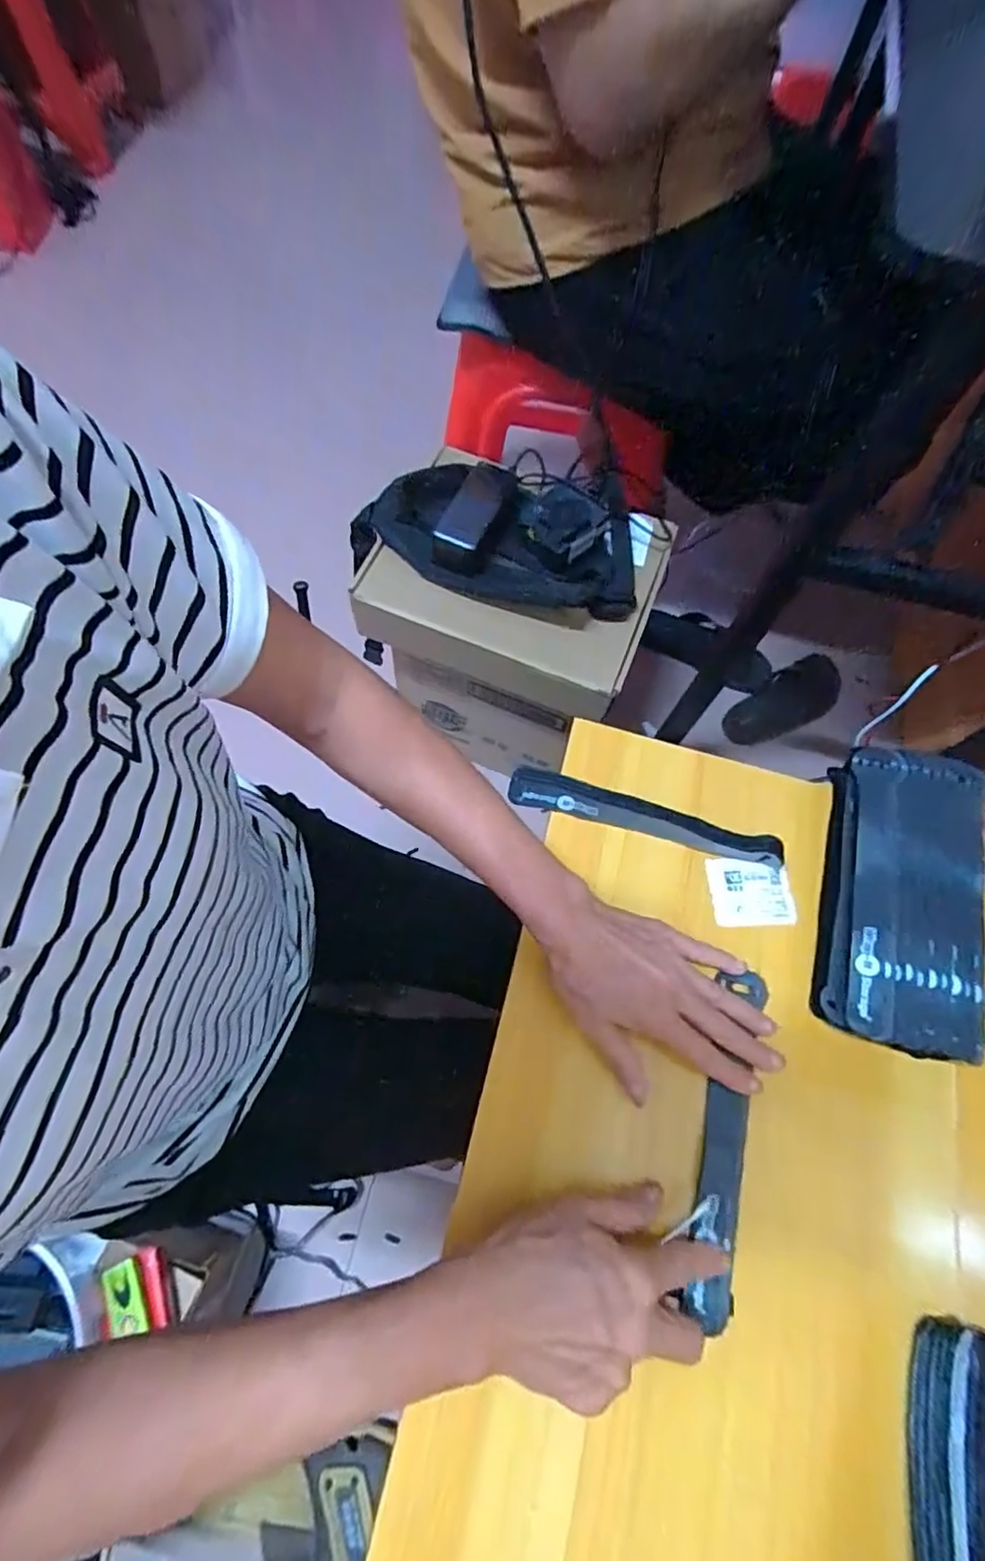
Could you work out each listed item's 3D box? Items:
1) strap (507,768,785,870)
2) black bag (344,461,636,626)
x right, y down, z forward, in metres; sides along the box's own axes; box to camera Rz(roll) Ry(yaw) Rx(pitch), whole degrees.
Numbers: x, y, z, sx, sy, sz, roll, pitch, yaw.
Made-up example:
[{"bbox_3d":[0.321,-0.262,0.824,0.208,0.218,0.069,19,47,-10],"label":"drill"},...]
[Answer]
[{"bbox_3d":[0.112,0.026,0.451,0.199,0.020,0.024,14,66,3],"label":"strap"},{"bbox_3d":[0.009,-0.297,0.721,0.319,0.061,0.168,10,66,1],"label":"black bag"}]

